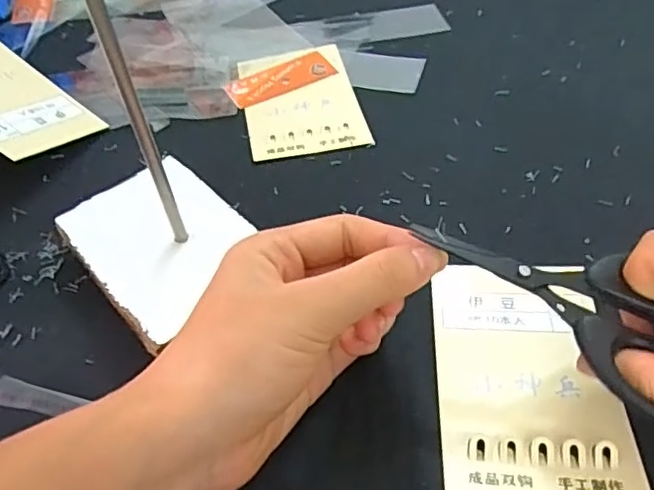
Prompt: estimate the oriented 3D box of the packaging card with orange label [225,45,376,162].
[{"bbox_3d":[-0.020,-0.092,0.377,0.074,0.004,0.105,-11,48,-6],"label":"packaging card with orange label"}]

